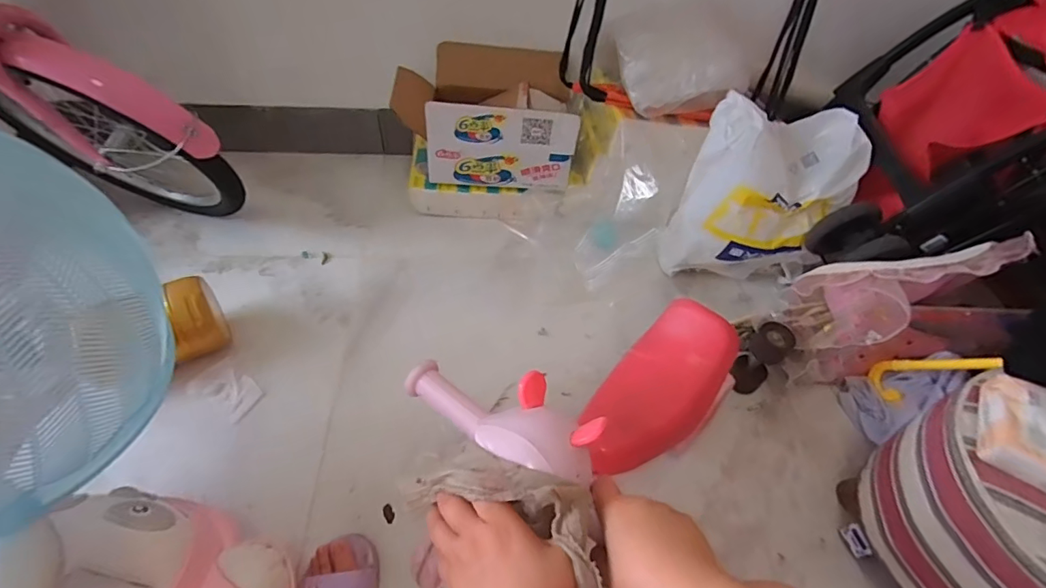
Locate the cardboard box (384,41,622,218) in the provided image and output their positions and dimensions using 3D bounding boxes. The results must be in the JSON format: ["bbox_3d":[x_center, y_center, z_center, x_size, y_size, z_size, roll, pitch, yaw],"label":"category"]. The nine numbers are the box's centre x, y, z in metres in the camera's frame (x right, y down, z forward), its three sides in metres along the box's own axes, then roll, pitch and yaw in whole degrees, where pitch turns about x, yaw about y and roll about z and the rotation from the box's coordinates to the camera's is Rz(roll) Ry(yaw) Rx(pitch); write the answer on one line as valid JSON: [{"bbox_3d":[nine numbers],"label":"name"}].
[{"bbox_3d":[-0.040,-0.343,1.096,0.419,0.274,0.258,1,50,-3],"label":"cardboard box"}]

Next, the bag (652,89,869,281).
[{"bbox_3d":[0.468,-0.199,0.966,0.253,0.325,0.285,29,54,19],"label":"bag"}]

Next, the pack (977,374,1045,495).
[{"bbox_3d":[0.557,0.151,0.539,0.086,0.043,0.106,28,54,18],"label":"pack"}]

